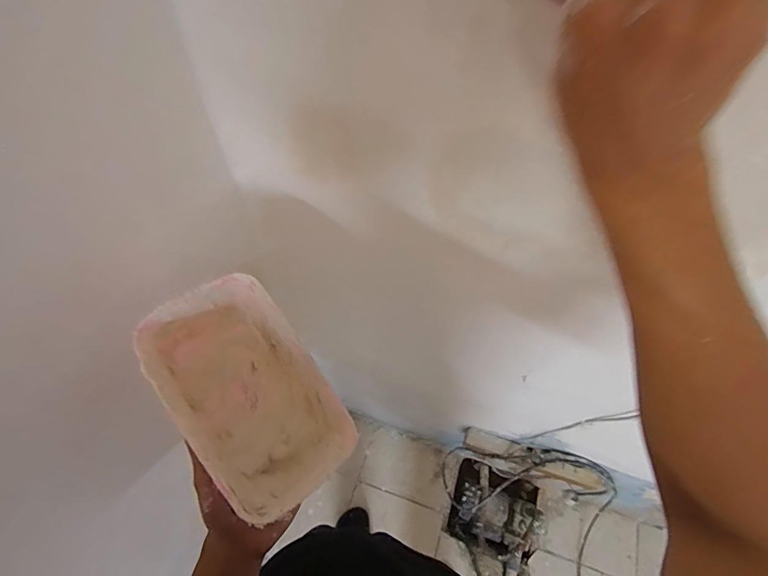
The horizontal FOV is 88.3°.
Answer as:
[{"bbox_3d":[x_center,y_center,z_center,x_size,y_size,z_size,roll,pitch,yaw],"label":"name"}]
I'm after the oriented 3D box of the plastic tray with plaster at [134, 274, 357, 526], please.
[{"bbox_3d":[-0.115,0.090,0.341,0.108,0.077,0.181,-33,83,-15],"label":"plastic tray with plaster"}]

